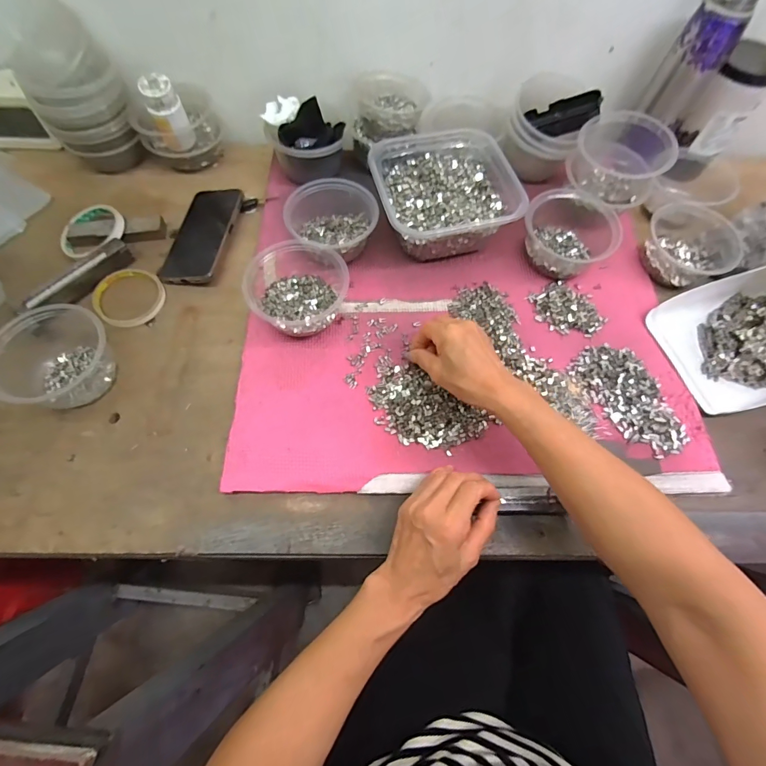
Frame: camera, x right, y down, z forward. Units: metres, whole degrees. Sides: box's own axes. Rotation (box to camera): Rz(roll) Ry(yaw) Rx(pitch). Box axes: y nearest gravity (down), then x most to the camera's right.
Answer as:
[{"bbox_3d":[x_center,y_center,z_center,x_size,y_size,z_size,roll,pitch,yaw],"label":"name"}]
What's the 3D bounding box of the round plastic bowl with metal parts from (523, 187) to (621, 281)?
[{"bbox_3d":[0.244,-0.197,0.524,0.110,0.064,0.115,0,67,-1],"label":"round plastic bowl with metal parts"}]

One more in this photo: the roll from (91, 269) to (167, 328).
[{"bbox_3d":[-0.323,-0.111,0.510,0.091,0.008,0.082,39,72,14],"label":"roll"}]

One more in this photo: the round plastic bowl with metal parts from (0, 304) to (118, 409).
[{"bbox_3d":[-0.361,-0.030,0.436,0.107,0.072,0.110,0,67,-1],"label":"round plastic bowl with metal parts"}]

